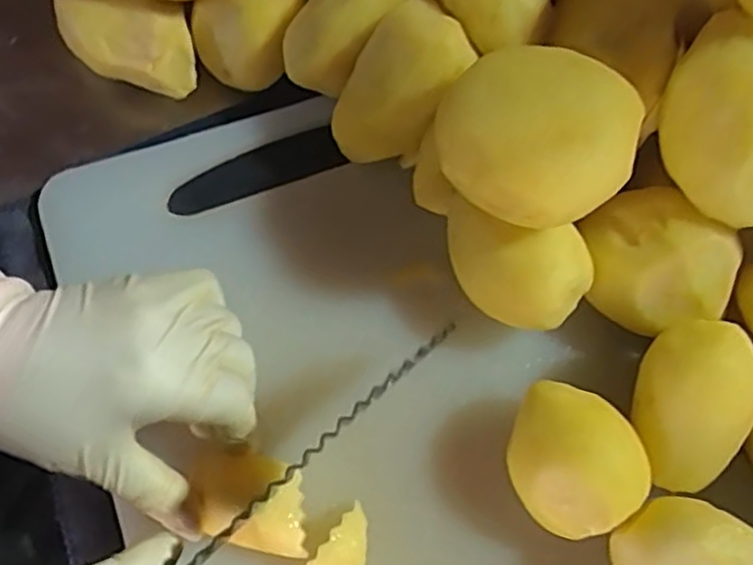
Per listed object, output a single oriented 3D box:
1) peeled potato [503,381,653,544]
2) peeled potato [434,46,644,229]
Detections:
[{"bbox_3d":[0.080,0.077,0.293,0.055,0.050,0.049,34,71,10],"label":"peeled potato"},{"bbox_3d":[0.066,-0.059,0.294,0.073,0.053,0.078,1,68,-3],"label":"peeled potato"}]

